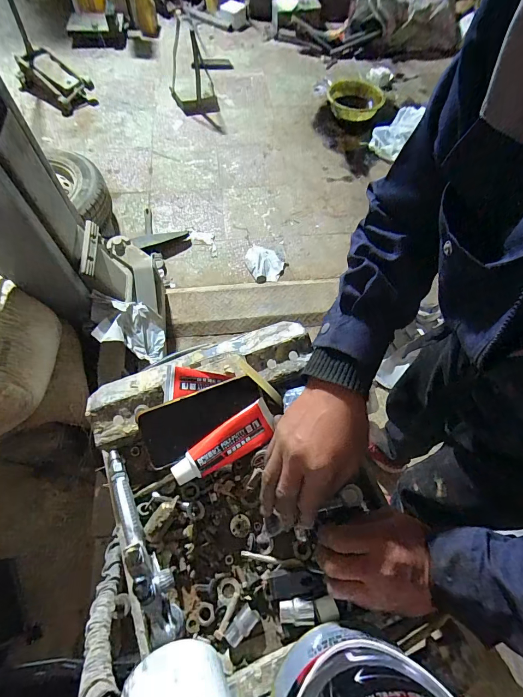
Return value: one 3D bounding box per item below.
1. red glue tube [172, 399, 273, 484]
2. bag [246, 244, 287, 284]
[{"bbox_3d":[-0.045,0.121,0.438,0.141,0.027,0.047,-31,68,-16],"label":"red glue tube"},{"bbox_3d":[0.021,-0.423,1.709,0.191,0.032,0.228,-2,63,-3],"label":"bag"}]

